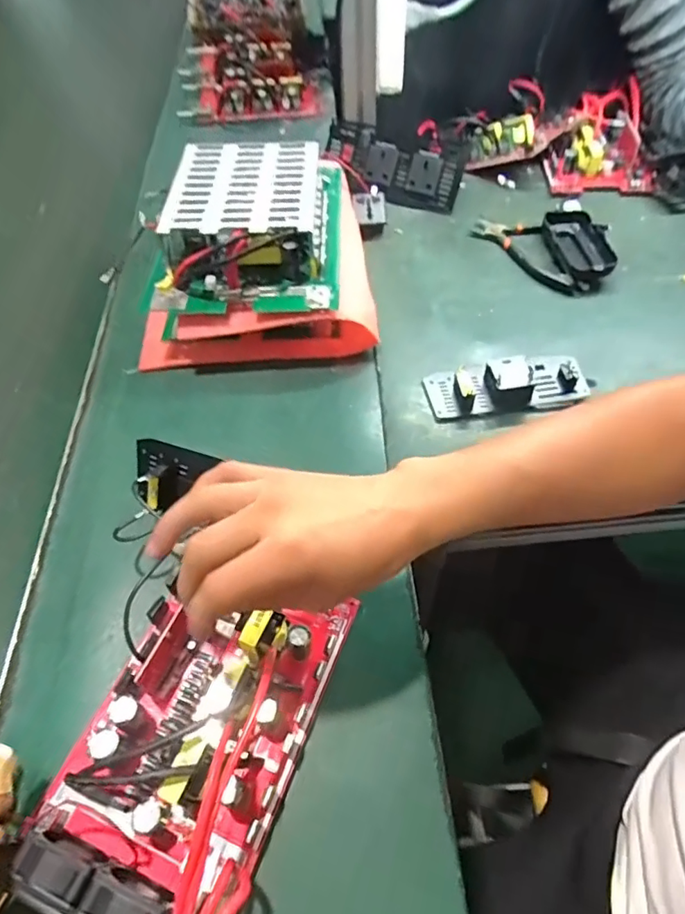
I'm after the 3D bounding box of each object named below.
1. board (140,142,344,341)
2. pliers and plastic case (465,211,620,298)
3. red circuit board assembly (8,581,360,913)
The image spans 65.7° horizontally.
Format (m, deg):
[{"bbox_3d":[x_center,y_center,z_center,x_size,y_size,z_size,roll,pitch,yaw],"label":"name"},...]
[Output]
[{"bbox_3d":[-0.090,-0.244,0.530,0.176,0.064,0.245,0,54,3],"label":"board"},{"bbox_3d":[0.223,-0.239,0.594,0.146,0.027,0.126,11,55,11],"label":"pliers and plastic case"},{"bbox_3d":[-0.089,0.157,0.316,0.127,0.056,0.207,14,56,14],"label":"red circuit board assembly"}]

